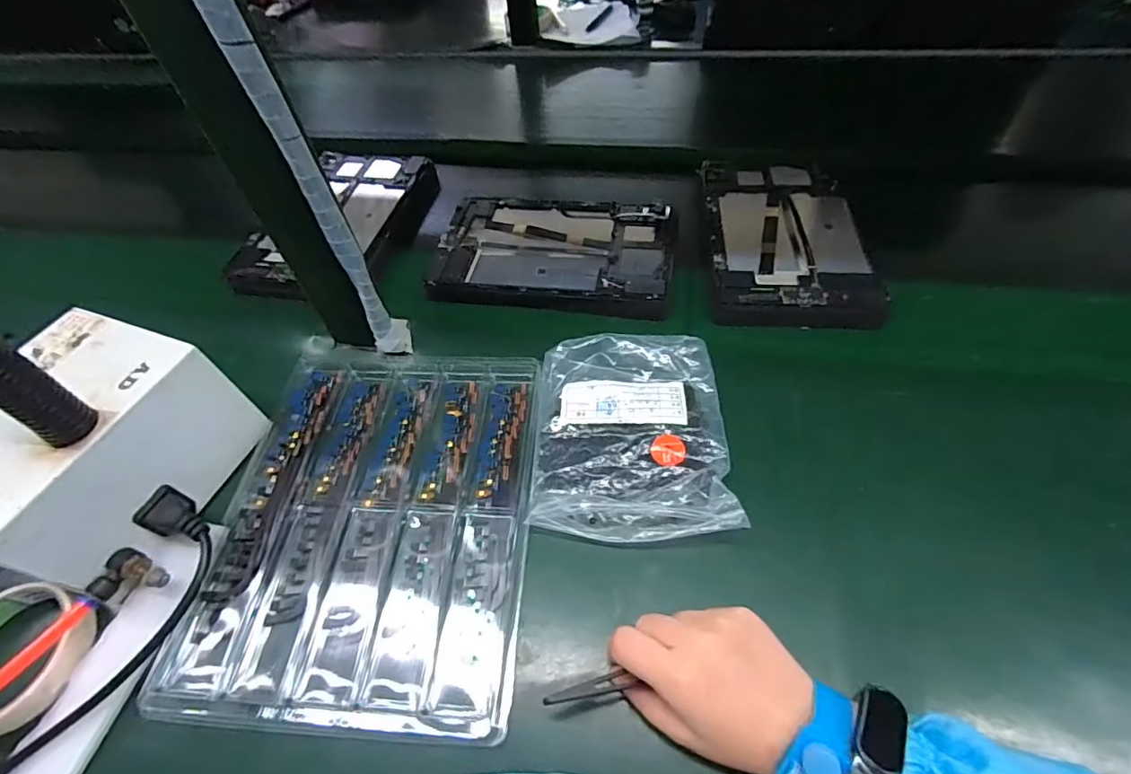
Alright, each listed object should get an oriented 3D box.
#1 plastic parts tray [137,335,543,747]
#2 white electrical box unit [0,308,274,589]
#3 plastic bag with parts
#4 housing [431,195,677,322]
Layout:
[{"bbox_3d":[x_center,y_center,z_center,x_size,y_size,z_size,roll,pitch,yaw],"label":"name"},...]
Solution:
[{"bbox_3d":[-0.135,0.081,0.371,0.216,0.014,0.281,1,52,4],"label":"plastic parts tray"},{"bbox_3d":[-0.332,0.044,0.349,0.131,0.098,0.162,17,56,15],"label":"white electrical box unit"},{"bbox_3d":[0.049,0.031,0.386,0.140,0.021,0.171,1,52,4],"label":"plastic bag with parts"},{"bbox_3d":[-0.012,-0.142,0.519,0.237,0.016,0.171,6,57,8],"label":"housing"}]

